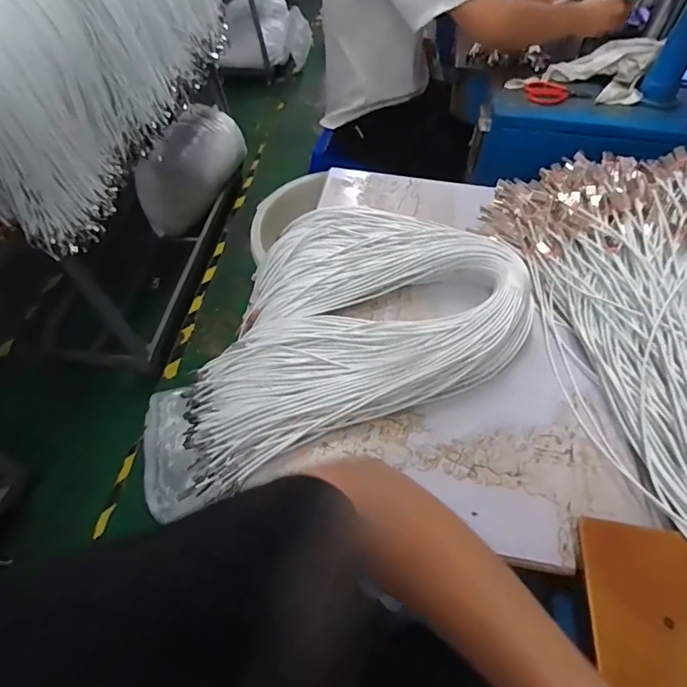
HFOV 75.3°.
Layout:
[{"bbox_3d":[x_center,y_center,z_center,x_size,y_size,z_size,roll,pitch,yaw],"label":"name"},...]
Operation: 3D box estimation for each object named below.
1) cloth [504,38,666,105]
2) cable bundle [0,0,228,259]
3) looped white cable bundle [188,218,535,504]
[{"bbox_3d":[0.489,-0.583,0.922,0.262,0.072,0.171,15,55,10],"label":"cloth"},{"bbox_3d":[-0.630,-0.745,1.099,0.352,0.489,1.027,12,54,7],"label":"cable bundle"},{"bbox_3d":[0.000,-0.051,0.587,0.456,0.086,0.336,-19,56,-15],"label":"looped white cable bundle"}]

